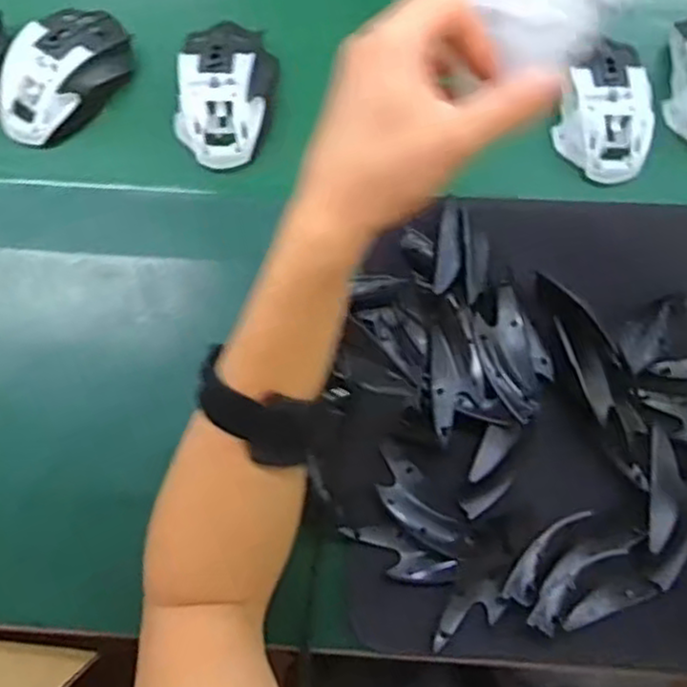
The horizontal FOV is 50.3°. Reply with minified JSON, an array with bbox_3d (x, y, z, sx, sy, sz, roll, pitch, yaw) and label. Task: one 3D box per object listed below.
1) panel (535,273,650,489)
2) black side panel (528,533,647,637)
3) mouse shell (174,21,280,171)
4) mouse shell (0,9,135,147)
[{"bbox_3d":[0.163,0.020,0.469,0.038,0.025,0.140,-25,76,-7],"label":"panel"},{"bbox_3d":[0.145,0.140,0.444,0.087,0.010,0.023,-40,78,-11],"label":"black side panel"},{"bbox_3d":[-0.084,-0.184,0.528,0.066,0.031,0.107,3,74,0],"label":"mouse shell"},{"bbox_3d":[-0.208,-0.201,0.538,0.069,0.035,0.115,30,76,8],"label":"mouse shell"}]

